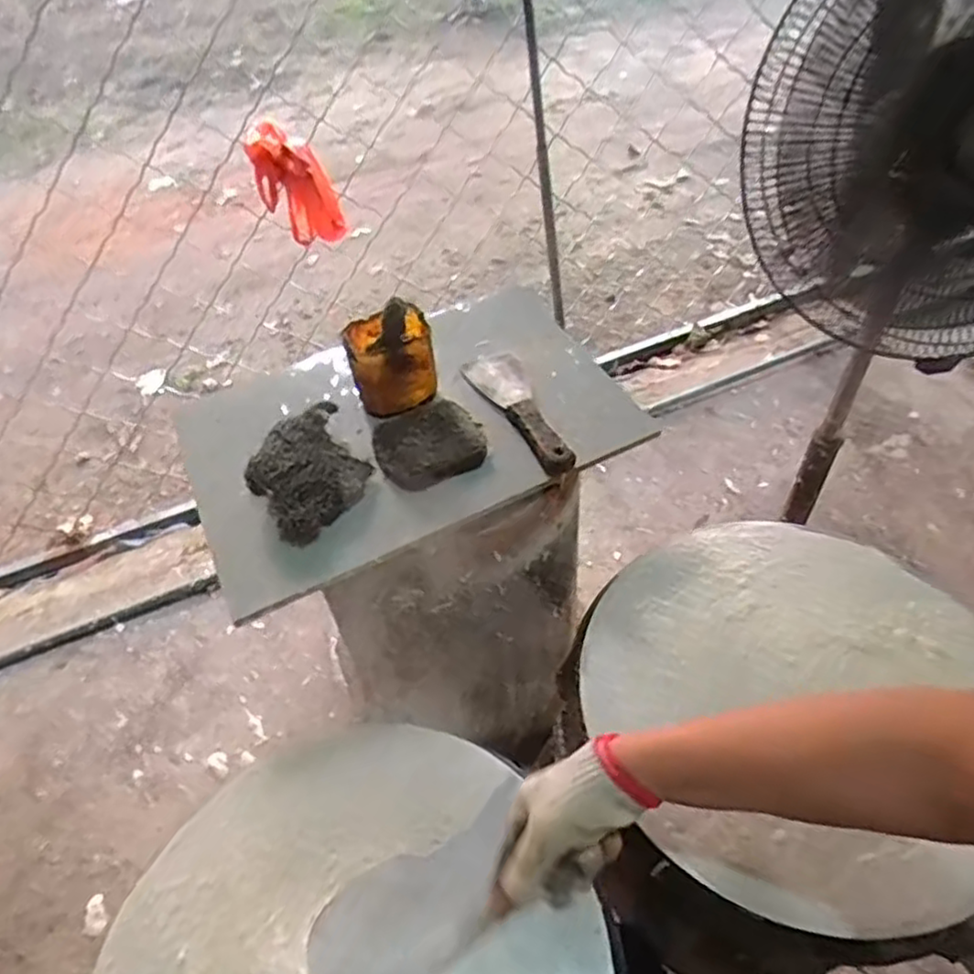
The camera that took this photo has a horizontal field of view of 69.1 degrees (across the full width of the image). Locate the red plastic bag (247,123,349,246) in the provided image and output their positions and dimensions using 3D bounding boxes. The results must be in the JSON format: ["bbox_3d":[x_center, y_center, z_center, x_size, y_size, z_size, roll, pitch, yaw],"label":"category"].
[{"bbox_3d":[-0.447,-0.696,1.637,0.161,0.275,0.059,-14,37,12],"label":"red plastic bag"}]

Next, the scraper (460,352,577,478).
[{"bbox_3d":[0.043,-0.091,0.796,0.061,0.021,0.211,-24,50,-15],"label":"scraper"}]

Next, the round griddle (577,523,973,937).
[{"bbox_3d":[0.277,0.179,0.661,0.353,0.035,0.382,-3,48,3],"label":"round griddle"}]

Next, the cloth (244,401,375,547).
[{"bbox_3d":[-0.188,-0.021,0.740,0.118,0.044,0.136,-30,52,-20],"label":"cloth"}]

